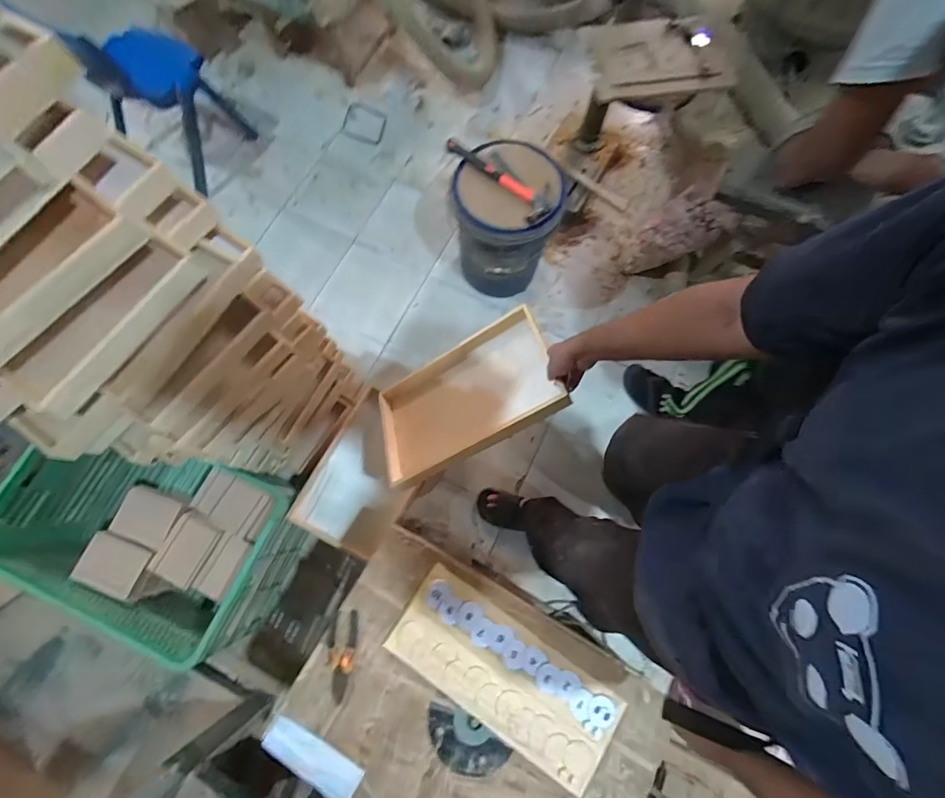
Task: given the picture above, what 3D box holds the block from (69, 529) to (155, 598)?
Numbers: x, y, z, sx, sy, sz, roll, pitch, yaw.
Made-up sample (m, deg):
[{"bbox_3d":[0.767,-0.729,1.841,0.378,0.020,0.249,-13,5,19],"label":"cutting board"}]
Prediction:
[{"bbox_3d":[-0.858,0.395,1.014,0.148,0.017,0.118,22,78,4],"label":"block"}]

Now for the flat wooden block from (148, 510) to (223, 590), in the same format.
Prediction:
[{"bbox_3d":[-0.689,0.362,1.020,0.124,0.030,0.153,26,76,5],"label":"flat wooden block"}]

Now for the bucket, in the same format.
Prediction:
[{"bbox_3d":[0.092,-0.511,1.295,0.284,0.382,0.279,0,77,-1],"label":"bucket"}]

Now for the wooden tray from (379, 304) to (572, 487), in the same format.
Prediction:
[{"bbox_3d":[-0.026,0.005,0.869,0.408,0.057,0.245,-29,51,18],"label":"wooden tray"}]

